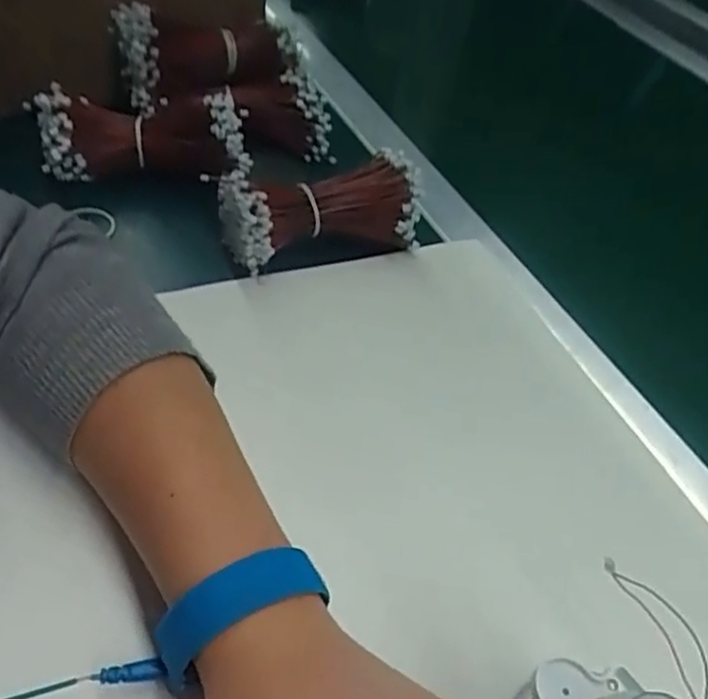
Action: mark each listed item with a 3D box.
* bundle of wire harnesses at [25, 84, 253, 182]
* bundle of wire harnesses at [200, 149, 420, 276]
[{"bbox_3d":[-0.144,-0.142,0.428,0.143,0.041,0.065,5,55,3],"label":"bundle of wire harnesses"},{"bbox_3d":[-0.021,-0.088,0.414,0.124,0.051,0.056,-11,56,-9],"label":"bundle of wire harnesses"}]

